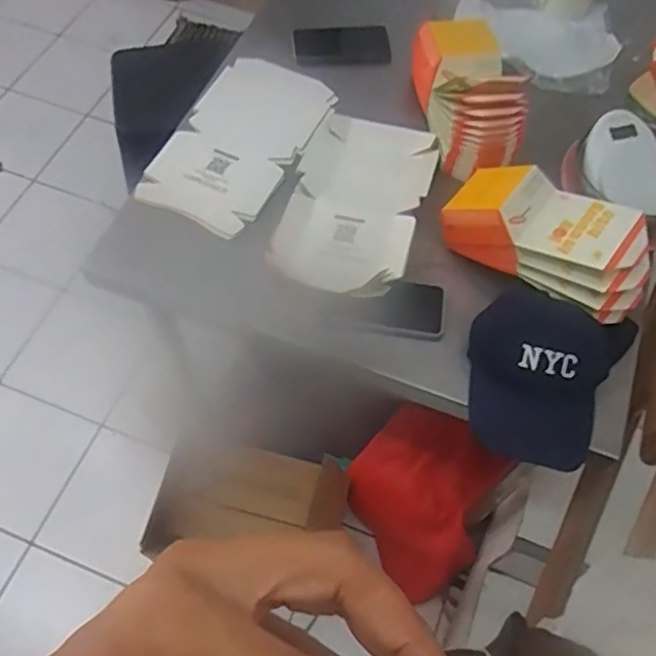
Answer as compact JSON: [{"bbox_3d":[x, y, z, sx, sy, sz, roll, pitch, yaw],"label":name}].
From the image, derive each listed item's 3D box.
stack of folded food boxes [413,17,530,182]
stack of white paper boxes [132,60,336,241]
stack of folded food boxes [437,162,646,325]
[{"bbox_3d":[0.196,-0.337,0.898,0.112,0.109,0.237,-8,62,-6],"label":"stack of folded food boxes"},{"bbox_3d":[-0.125,-0.275,0.932,0.183,0.021,0.311,23,63,11],"label":"stack of white paper boxes"},{"bbox_3d":[0.268,-0.114,0.783,0.251,0.084,0.124,28,64,13],"label":"stack of folded food boxes"}]

